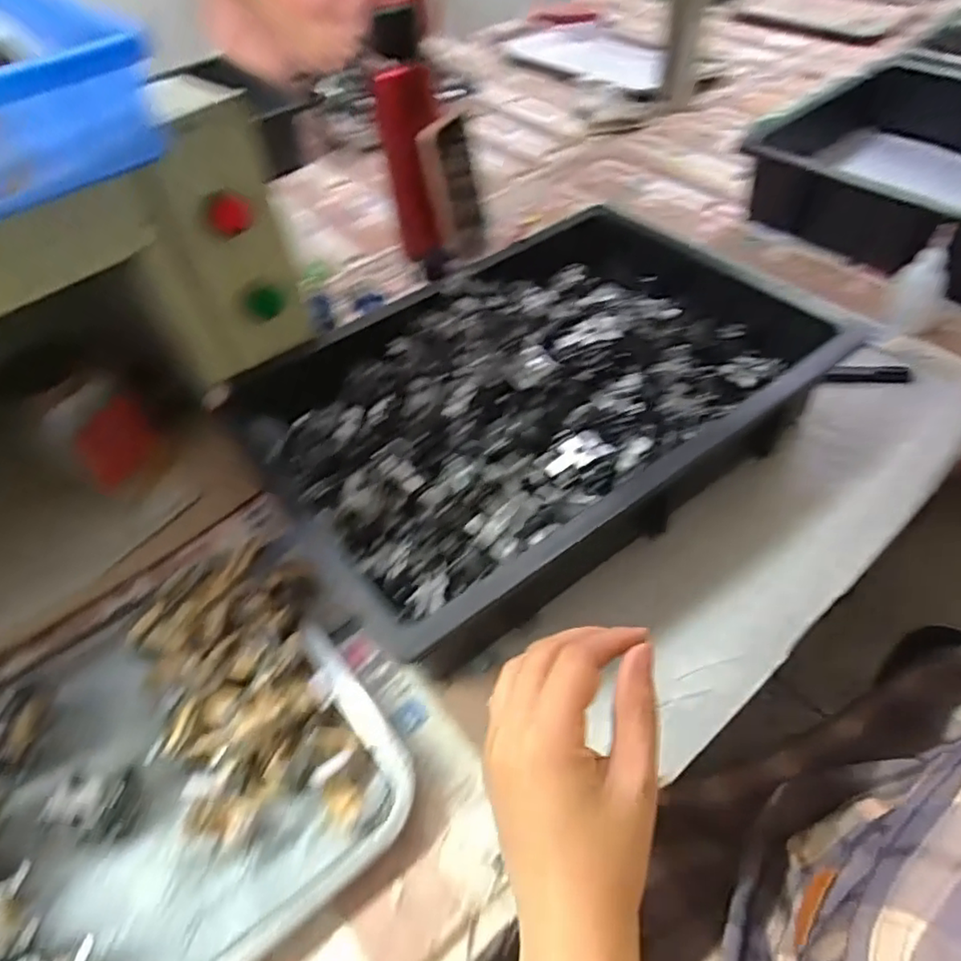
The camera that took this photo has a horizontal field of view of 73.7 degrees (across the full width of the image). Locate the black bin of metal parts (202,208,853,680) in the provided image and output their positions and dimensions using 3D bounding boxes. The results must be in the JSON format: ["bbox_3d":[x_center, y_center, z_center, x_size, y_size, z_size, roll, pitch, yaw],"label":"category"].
[{"bbox_3d":[0.044,-0.077,0.535,0.434,0.064,0.302,-32,55,-20],"label":"black bin of metal parts"}]

